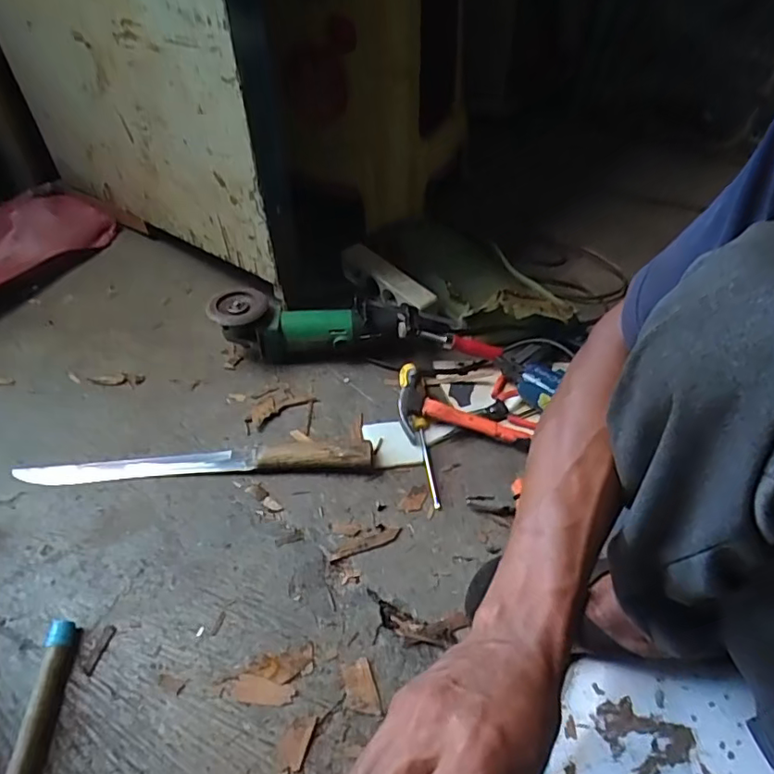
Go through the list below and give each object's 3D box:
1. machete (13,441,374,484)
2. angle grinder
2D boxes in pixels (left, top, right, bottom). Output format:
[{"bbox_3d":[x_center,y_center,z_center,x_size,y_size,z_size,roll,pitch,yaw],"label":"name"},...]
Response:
[{"bbox_3d":[-0.231,0.088,0.683,0.421,0.026,0.039,-2,46,-4],"label":"machete"},{"bbox_3d":[-0.107,-0.088,0.818,0.282,0.087,0.071,-3,46,-5],"label":"angle grinder"}]

